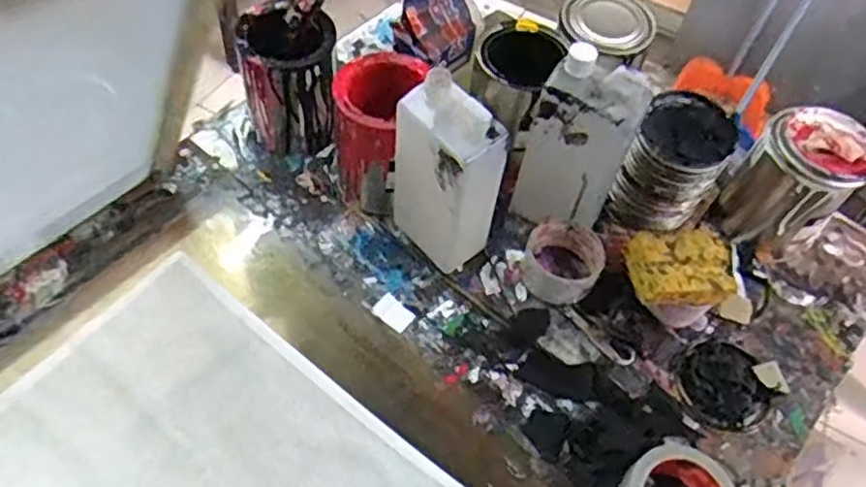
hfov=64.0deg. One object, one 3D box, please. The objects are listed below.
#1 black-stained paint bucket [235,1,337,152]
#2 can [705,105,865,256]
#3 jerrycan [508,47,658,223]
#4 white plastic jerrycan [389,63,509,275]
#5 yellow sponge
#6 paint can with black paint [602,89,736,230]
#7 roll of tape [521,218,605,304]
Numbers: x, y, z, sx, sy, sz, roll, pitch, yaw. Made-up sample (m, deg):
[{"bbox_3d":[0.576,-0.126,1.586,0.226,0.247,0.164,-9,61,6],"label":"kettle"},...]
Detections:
[{"bbox_3d":[-0.164,-0.185,0.814,0.095,0.148,0.097,2,55,-3],"label":"black-stained paint bucket"},{"bbox_3d":[0.400,-0.062,0.778,0.102,0.165,0.112,-32,64,-24],"label":"can"},{"bbox_3d":[0.146,-0.100,0.714,0.104,0.206,0.062,20,56,8],"label":"jerrycan"},{"bbox_3d":[0.014,-0.057,0.694,0.057,0.235,0.104,-32,64,-25],"label":"white plastic jerrycan"},{"bbox_3d":[0.252,0.023,0.696,0.099,0.032,0.073,-4,56,-9],"label":"yellow sponge"},{"bbox_3d":[0.263,-0.086,0.766,0.092,0.132,0.096,2,55,-3],"label":"paint can with black paint"},{"bbox_3d":[0.139,0.023,0.751,0.082,0.056,0.082,2,55,-3],"label":"roll of tape"}]

